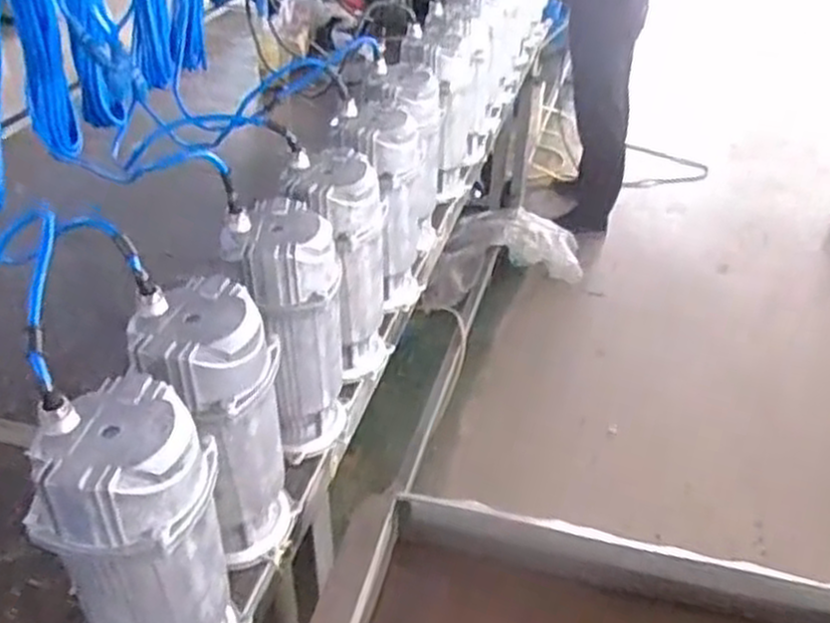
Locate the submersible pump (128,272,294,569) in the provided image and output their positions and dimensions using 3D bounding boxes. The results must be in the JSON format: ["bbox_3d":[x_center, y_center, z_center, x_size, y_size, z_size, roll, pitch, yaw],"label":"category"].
[{"bbox_3d":[-0.195,0.124,0.798,0.108,0.287,0.126,13,38,16],"label":"submersible pump"}]

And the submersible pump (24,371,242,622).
[{"bbox_3d":[-0.229,0.214,0.686,0.116,0.303,0.122,7,37,7],"label":"submersible pump"}]

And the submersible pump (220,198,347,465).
[{"bbox_3d":[-0.146,0.029,0.934,0.118,0.289,0.125,-8,37,-12],"label":"submersible pump"}]

